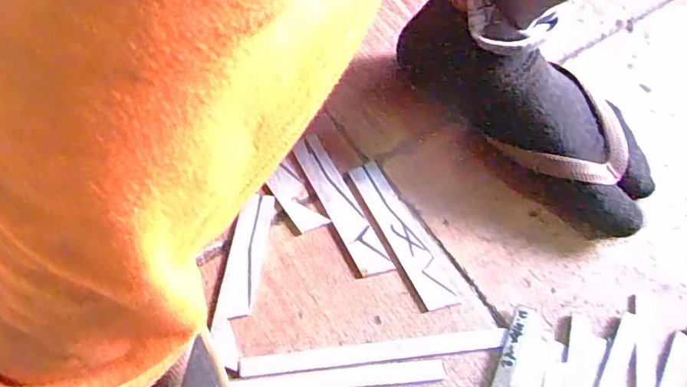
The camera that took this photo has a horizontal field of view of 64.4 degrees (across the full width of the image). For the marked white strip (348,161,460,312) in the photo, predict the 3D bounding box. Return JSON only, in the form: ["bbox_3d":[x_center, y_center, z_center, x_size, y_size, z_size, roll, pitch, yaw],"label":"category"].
[{"bbox_3d":[0.044,0.029,0.420,0.026,0.005,0.130,-24,64,-9],"label":"marked white strip"}]

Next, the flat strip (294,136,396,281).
[{"bbox_3d":[-0.004,0.007,0.432,0.026,0.004,0.131,-25,65,-11],"label":"flat strip"}]

